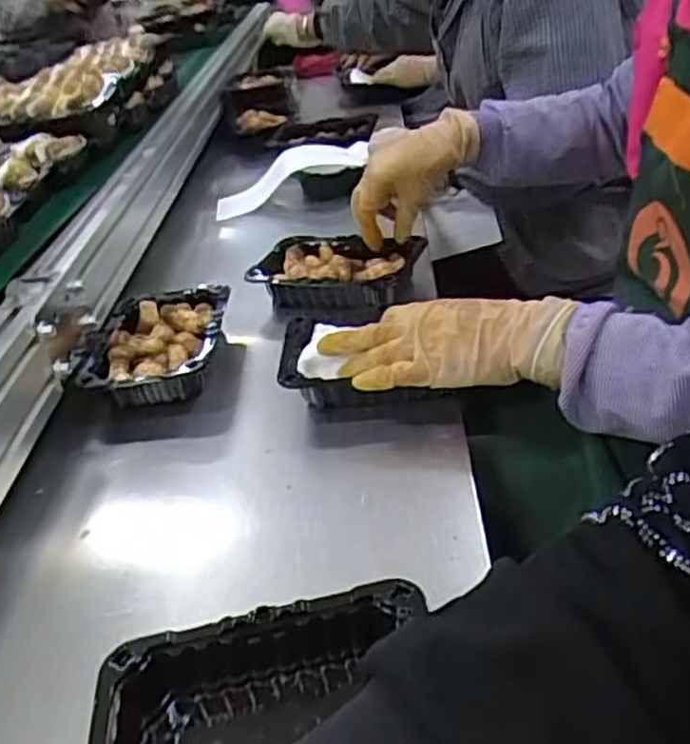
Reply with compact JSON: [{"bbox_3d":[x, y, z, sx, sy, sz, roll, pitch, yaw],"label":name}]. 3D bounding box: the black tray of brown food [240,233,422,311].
[{"bbox_3d":[-0.015,-0.108,0.856,0.179,0.058,0.130,8,35,25],"label":"black tray of brown food"}]

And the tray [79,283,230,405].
[{"bbox_3d":[-0.186,-0.027,0.760,0.123,0.046,0.163,-9,32,0],"label":"tray"}]

